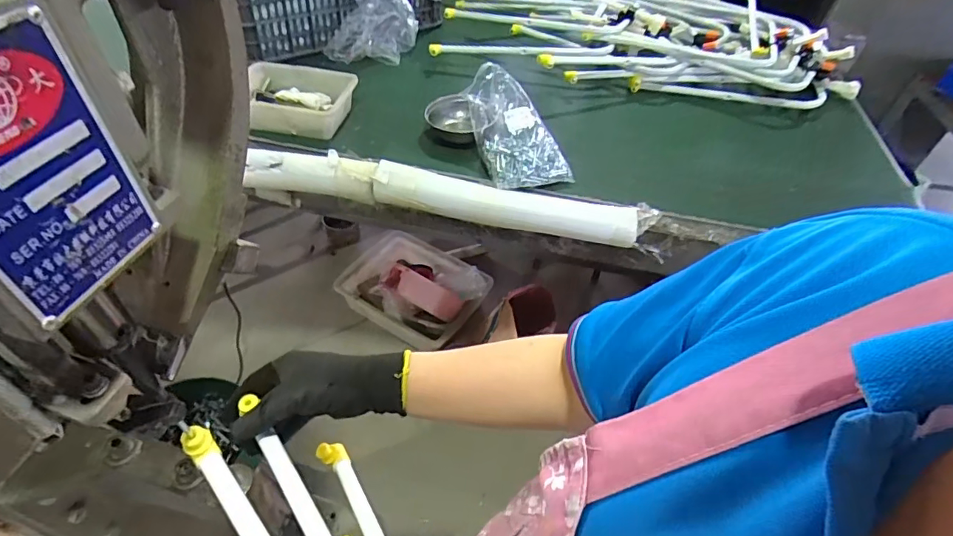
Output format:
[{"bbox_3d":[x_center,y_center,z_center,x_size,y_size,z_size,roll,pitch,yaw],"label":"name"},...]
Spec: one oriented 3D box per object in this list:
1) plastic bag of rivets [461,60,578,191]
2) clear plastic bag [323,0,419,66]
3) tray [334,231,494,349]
[{"bbox_3d":[0.075,-0.285,0.968,0.152,0.147,0.243,-15,50,-17],"label":"plastic bag of rivets"},{"bbox_3d":[-0.261,-0.605,1.261,0.250,0.127,0.107,-17,50,-19],"label":"clear plastic bag"},{"bbox_3d":[-0.210,0.042,1.740,0.499,0.163,0.400,26,50,20],"label":"tray"}]

